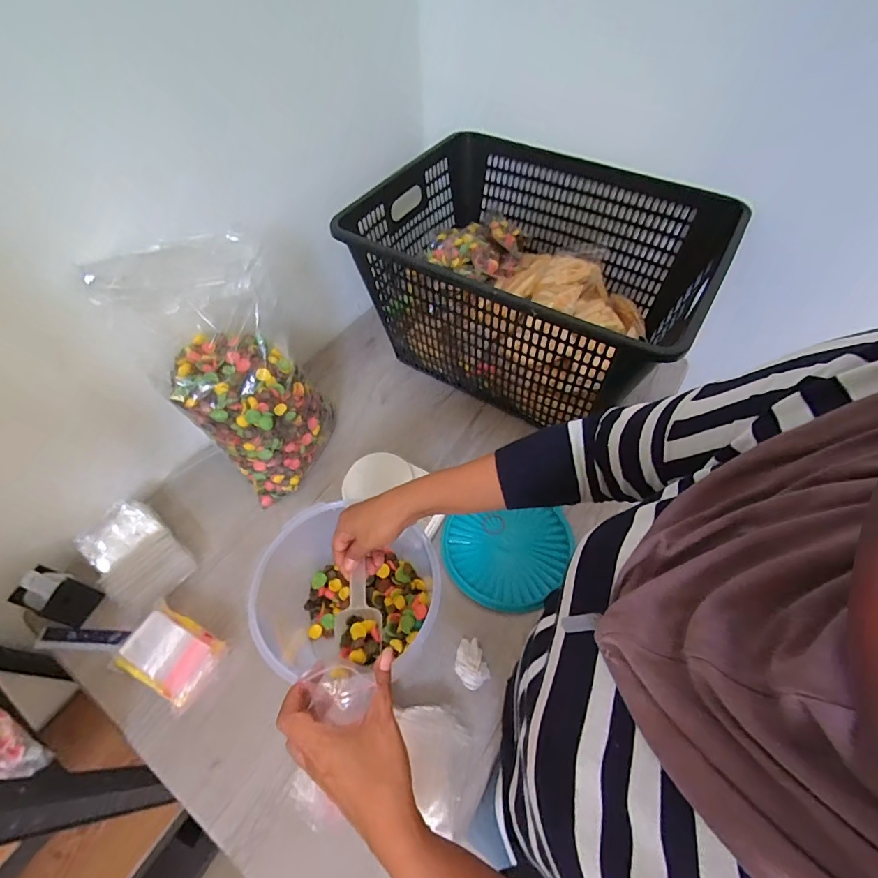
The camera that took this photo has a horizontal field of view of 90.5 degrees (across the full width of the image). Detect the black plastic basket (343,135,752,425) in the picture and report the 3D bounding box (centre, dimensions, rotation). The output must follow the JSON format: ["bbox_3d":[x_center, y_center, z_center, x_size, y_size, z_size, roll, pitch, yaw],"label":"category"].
[{"bbox_3d":[0.166,-0.292,0.808,0.551,0.281,0.471,27,60,18],"label":"black plastic basket"}]

